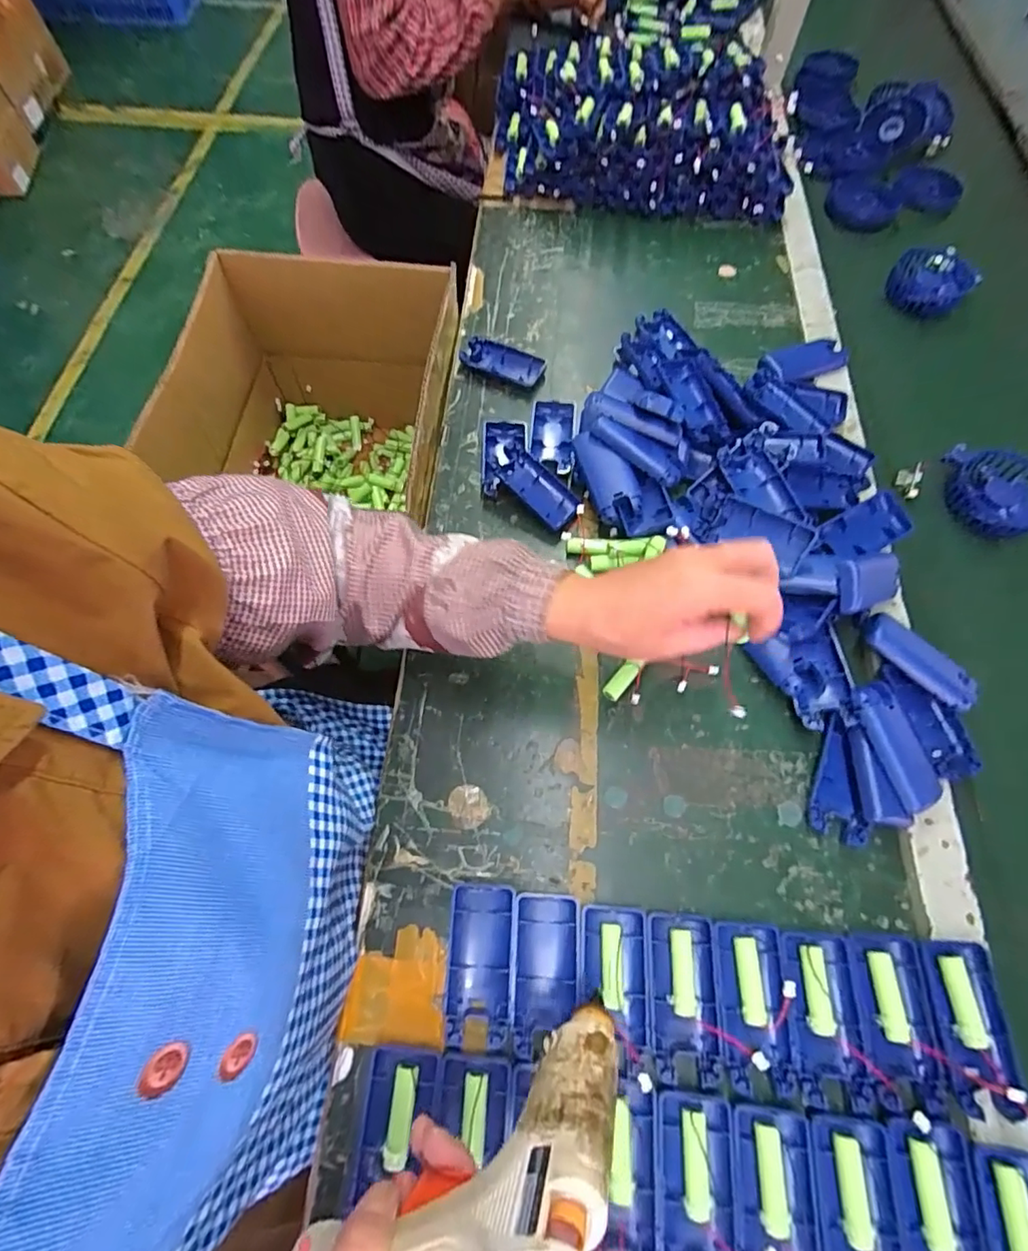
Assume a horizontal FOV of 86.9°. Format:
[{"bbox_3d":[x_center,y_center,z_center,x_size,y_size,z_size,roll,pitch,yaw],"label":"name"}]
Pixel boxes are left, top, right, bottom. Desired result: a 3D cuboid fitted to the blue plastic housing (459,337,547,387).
[{"bbox_3d":[-0.013,-0.296,0.613,0.093,0.019,0.045,27,69,10],"label":"blue plastic housing"}]

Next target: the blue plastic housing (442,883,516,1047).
[{"bbox_3d":[-0.023,0.233,0.377,0.044,0.014,0.094,2,66,0],"label":"blue plastic housing"}]

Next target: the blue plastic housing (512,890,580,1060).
[{"bbox_3d":[0.023,0.237,0.372,0.045,0.013,0.093,2,66,0],"label":"blue plastic housing"}]

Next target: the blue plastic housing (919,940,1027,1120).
[{"bbox_3d":[0.293,0.258,0.350,0.043,0.010,0.091,6,66,2],"label":"blue plastic housing"}]

